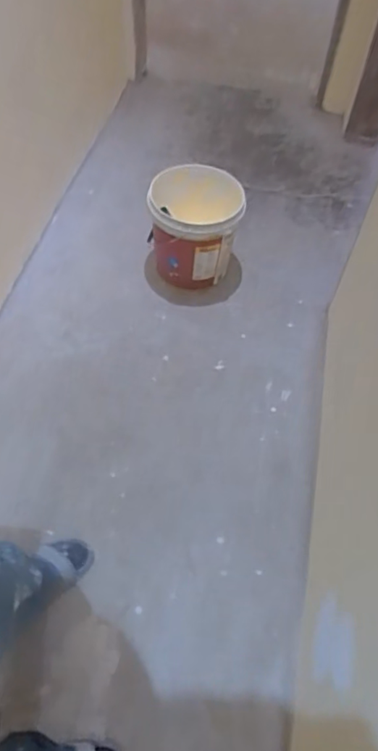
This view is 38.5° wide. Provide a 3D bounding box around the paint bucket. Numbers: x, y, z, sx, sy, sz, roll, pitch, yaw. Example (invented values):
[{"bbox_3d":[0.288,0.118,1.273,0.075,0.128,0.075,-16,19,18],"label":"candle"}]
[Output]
[{"bbox_3d":[0.011,-0.461,1.700,0.272,0.316,0.243,-1,57,-5],"label":"paint bucket"}]

